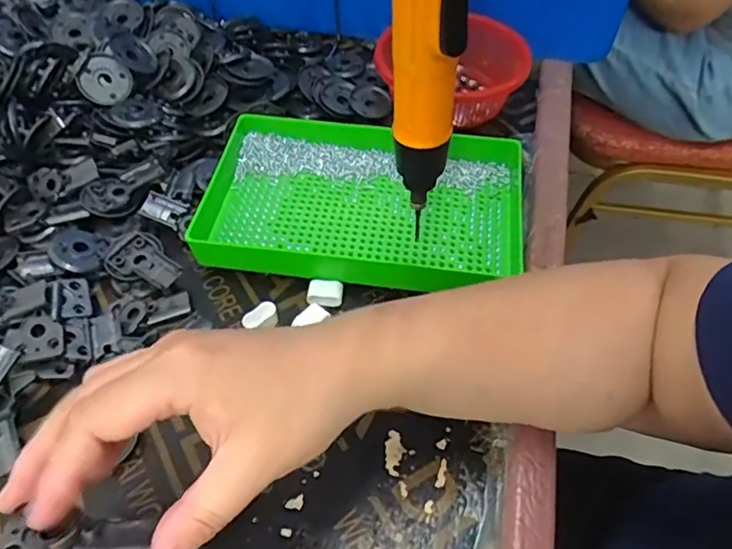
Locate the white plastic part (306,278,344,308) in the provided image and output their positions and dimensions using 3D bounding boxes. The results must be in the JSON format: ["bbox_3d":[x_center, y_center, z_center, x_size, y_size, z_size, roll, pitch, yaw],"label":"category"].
[{"bbox_3d":[-0.031,0.014,0.425,0.027,0.011,0.019,7,54,5],"label":"white plastic part"}]

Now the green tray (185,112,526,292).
[{"bbox_3d":[-0.001,-0.060,0.458,0.250,0.032,0.149,7,54,6],"label":"green tray"}]

